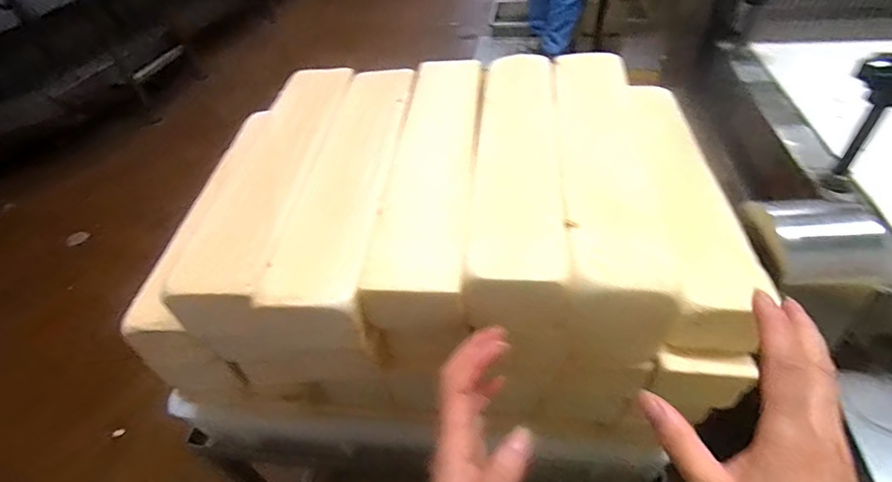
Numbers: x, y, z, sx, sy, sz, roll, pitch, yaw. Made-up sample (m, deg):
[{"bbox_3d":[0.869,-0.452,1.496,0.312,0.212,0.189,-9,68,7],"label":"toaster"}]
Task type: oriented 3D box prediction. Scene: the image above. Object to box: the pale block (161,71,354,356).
[{"bbox_3d":[-0.167,-0.064,0.478,0.085,0.068,0.353,0,45,7],"label":"pale block"}]

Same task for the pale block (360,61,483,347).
[{"bbox_3d":[-0.008,-0.062,0.464,0.076,0.078,0.354,0,45,7],"label":"pale block"}]

